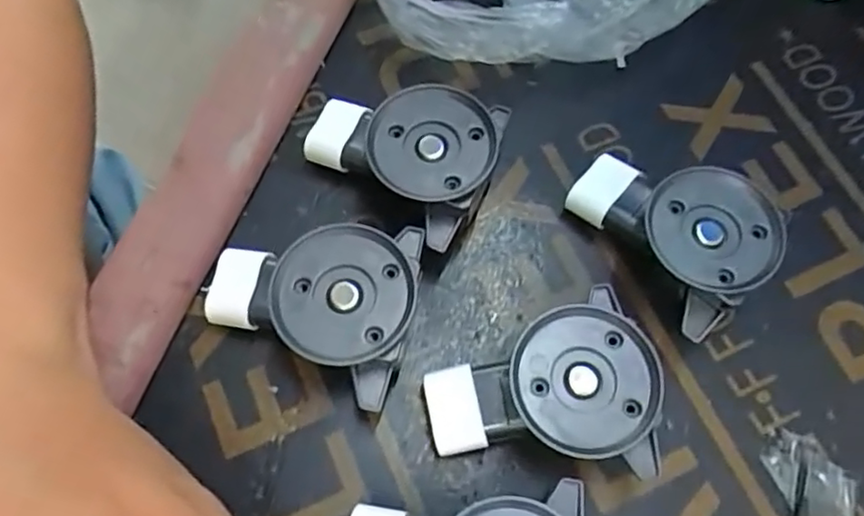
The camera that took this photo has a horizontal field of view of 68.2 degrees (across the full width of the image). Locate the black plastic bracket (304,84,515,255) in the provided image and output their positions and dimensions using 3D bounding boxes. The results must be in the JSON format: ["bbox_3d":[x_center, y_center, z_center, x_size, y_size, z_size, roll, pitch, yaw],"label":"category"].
[{"bbox_3d":[-0.012,-0.034,0.219,0.064,0.029,0.052,15,68,3],"label":"black plastic bracket"}]

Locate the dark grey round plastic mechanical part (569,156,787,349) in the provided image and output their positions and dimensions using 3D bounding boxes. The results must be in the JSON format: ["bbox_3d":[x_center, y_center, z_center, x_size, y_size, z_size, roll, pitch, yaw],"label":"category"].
[{"bbox_3d":[0.081,-0.011,0.217,0.044,0.034,0.065,-36,74,-15],"label":"dark grey round plastic mechanical part"}]

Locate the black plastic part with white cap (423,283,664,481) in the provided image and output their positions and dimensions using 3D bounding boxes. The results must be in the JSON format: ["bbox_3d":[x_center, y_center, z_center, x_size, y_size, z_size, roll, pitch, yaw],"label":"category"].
[{"bbox_3d":[0.033,0.038,0.194,0.065,0.030,0.046,4,68,-1],"label":"black plastic part with white cap"}]

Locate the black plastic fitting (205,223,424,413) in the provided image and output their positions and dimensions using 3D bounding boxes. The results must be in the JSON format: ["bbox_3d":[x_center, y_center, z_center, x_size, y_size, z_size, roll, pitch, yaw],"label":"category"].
[{"bbox_3d":[-0.036,0.010,0.202,0.065,0.029,0.053,20,69,5],"label":"black plastic fitting"}]

